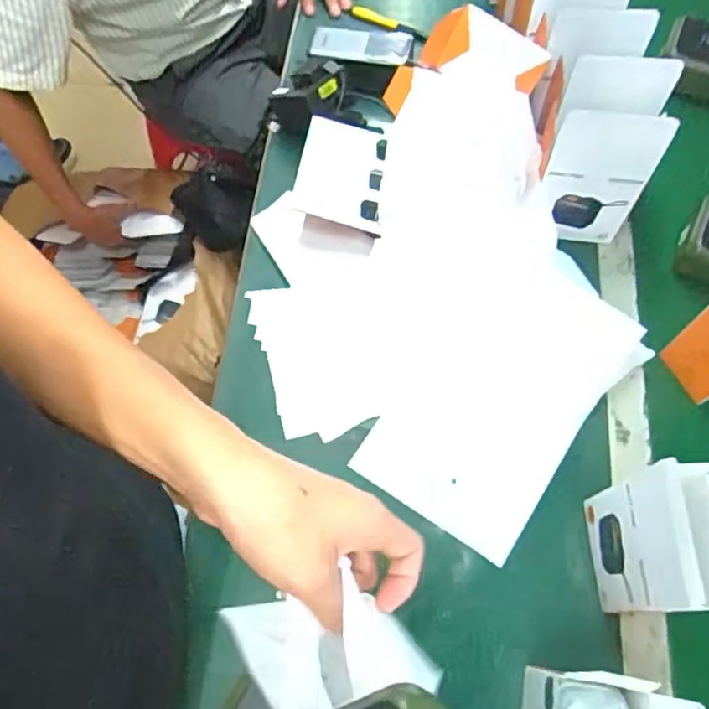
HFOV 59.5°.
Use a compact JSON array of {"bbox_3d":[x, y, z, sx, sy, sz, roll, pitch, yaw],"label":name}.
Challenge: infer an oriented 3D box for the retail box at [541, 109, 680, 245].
[{"bbox_3d":[0.237,-0.171,0.618,0.097,0.169,0.021,7,66,4],"label":"retail box"}]

